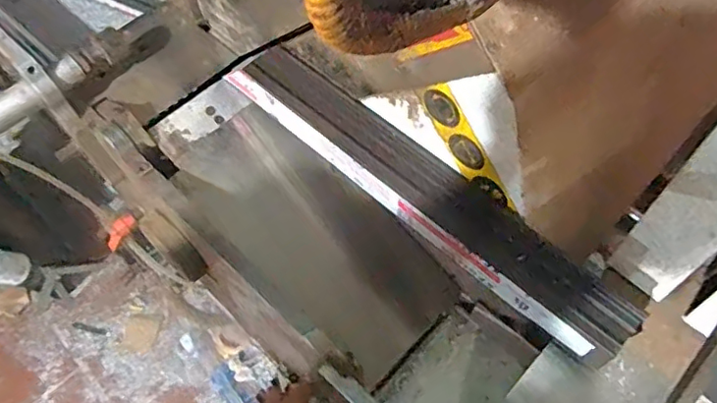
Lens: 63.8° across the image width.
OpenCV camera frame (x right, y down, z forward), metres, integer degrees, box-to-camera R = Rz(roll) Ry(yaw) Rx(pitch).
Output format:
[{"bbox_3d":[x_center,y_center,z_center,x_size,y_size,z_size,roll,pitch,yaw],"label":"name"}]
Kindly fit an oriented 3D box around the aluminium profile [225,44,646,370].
[{"bbox_3d":[0.054,-0.018,0.598,0.492,0.065,0.055,39,67,21],"label":"aluminium profile"}]

